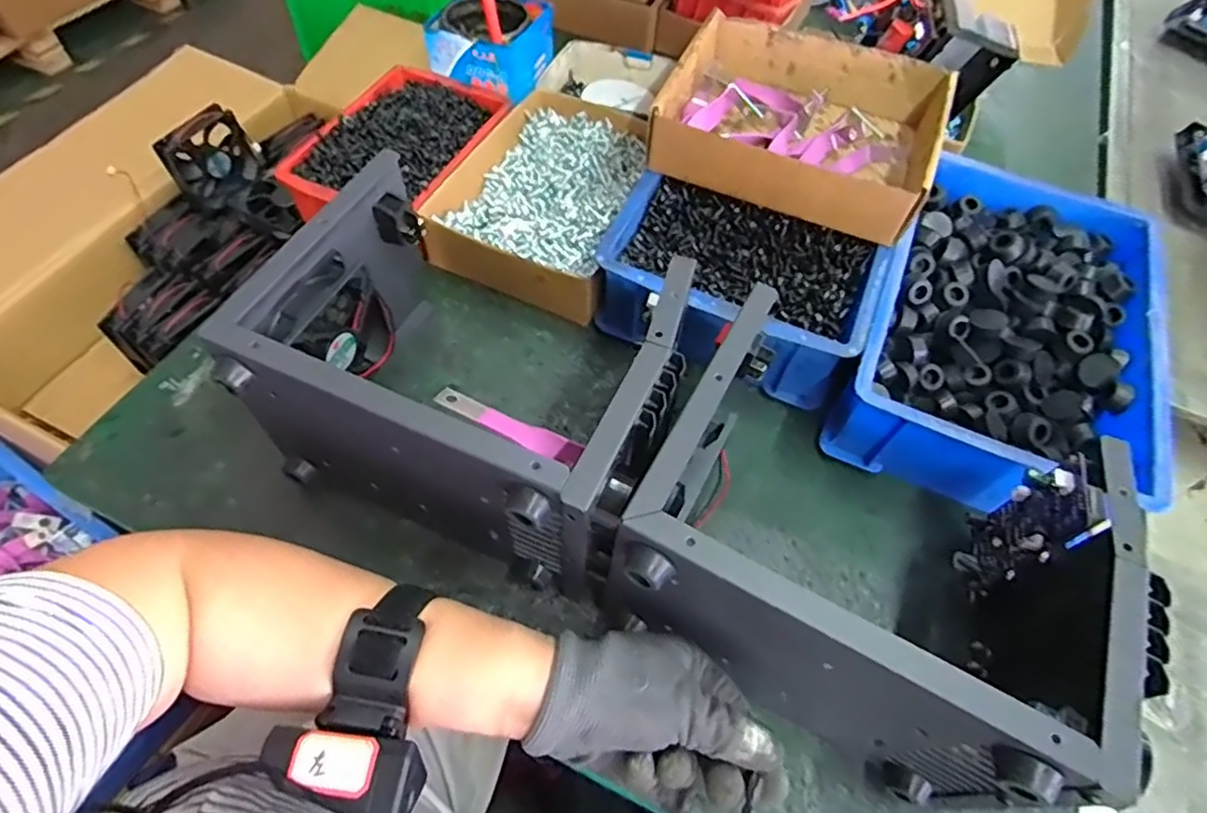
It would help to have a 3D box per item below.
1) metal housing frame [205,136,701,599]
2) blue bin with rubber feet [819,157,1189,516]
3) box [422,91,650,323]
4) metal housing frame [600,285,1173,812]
[{"bbox_3d":[-0.080,-0.020,0.423,0.246,0.144,0.184,22,59,11],"label":"metal housing frame"},{"bbox_3d":[0.319,-0.067,0.526,0.201,0.079,0.310,22,59,11],"label":"blue bin with rubber feet"},{"bbox_3d":[-0.052,-0.198,0.594,0.154,0.049,0.231,15,58,6],"label":"box"},{"bbox_3d":[0.146,0.087,0.374,0.234,0.155,0.181,26,60,13],"label":"metal housing frame"}]

